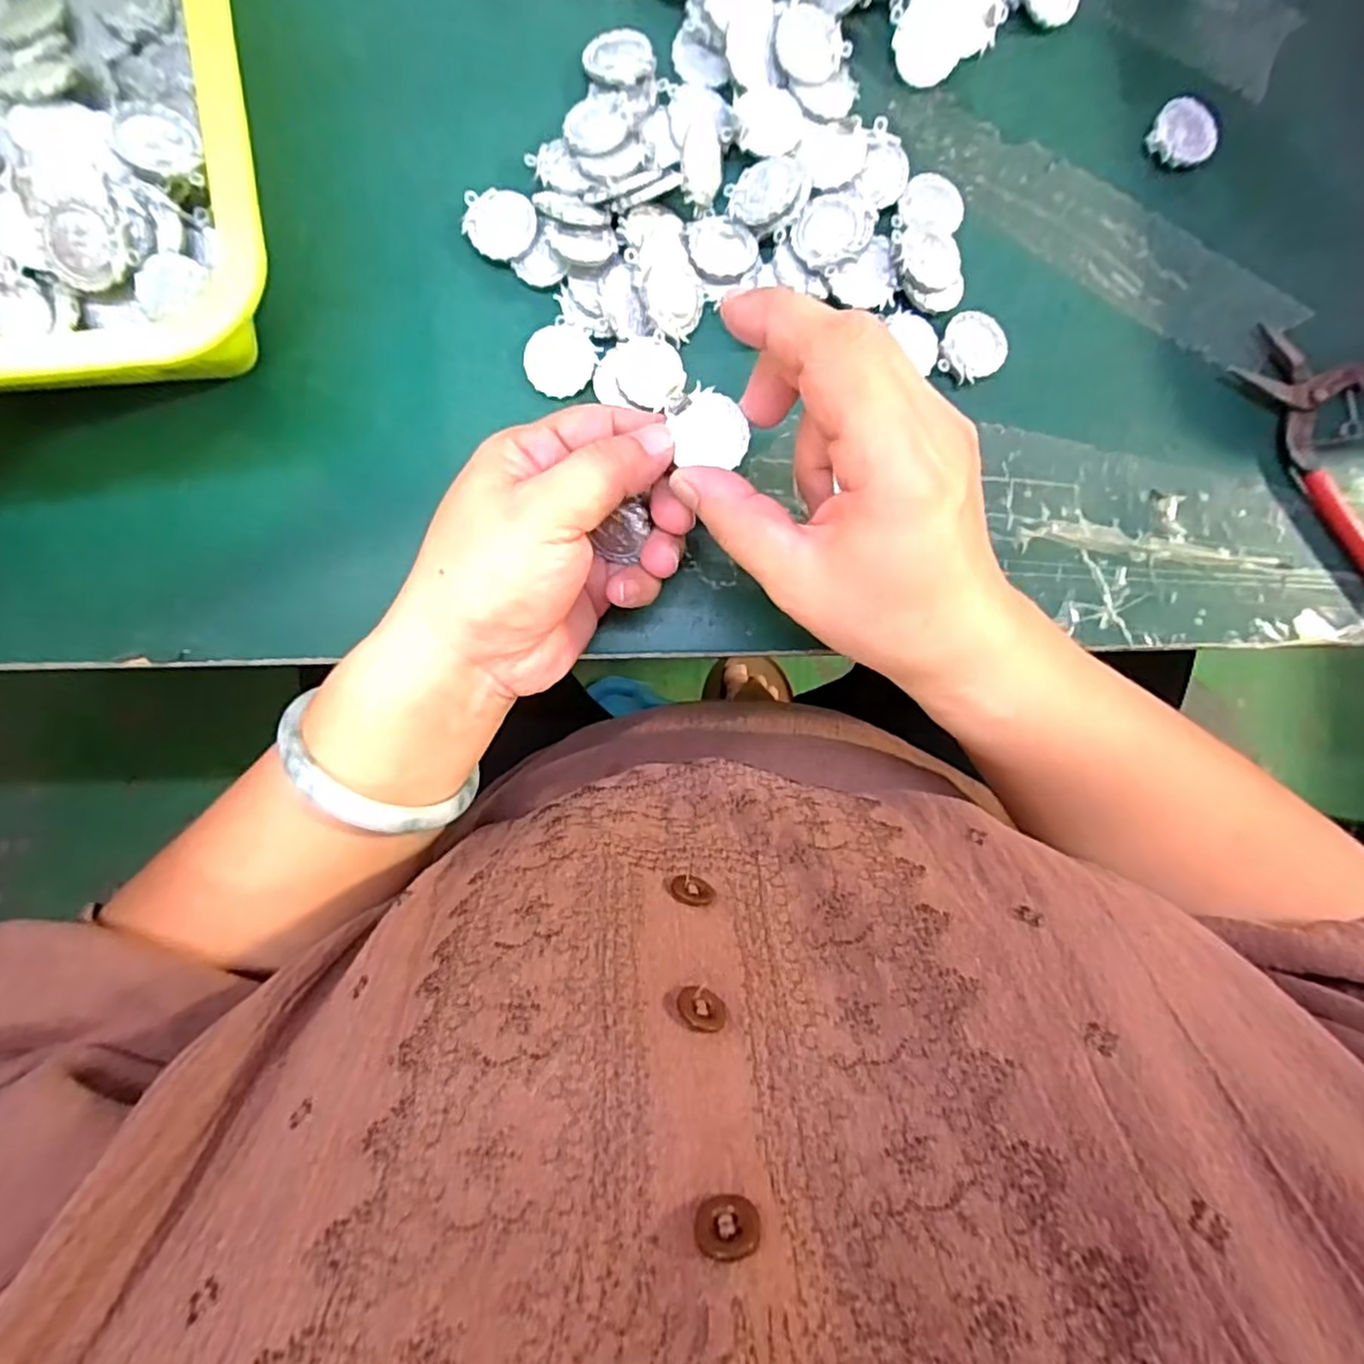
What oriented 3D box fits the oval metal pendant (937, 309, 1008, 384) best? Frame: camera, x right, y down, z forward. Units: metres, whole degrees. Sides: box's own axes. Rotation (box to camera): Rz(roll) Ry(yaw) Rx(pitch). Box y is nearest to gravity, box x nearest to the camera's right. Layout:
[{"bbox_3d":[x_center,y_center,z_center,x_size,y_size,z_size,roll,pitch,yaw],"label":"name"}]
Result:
[{"bbox_3d":[0.122,-0.140,0.287,0.027,0.004,0.029,33,88,-1],"label":"oval metal pendant"}]

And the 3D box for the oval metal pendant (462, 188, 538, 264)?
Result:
[{"bbox_3d":[-0.073,-0.185,0.278,0.029,0.008,0.025,3,89,-2],"label":"oval metal pendant"}]

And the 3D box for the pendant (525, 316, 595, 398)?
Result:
[{"bbox_3d":[-0.050,-0.132,0.280,0.028,0.004,0.031,-12,89,-2],"label":"pendant"}]

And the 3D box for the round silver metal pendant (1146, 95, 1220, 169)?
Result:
[{"bbox_3d":[0.214,-0.233,0.292,0.027,0.007,0.030,34,88,-1],"label":"round silver metal pendant"}]

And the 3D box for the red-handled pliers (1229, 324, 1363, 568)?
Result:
[{"bbox_3d":[0.298,-0.095,0.292,0.141,0.015,0.098,40,88,0],"label":"red-handled pliers"}]

